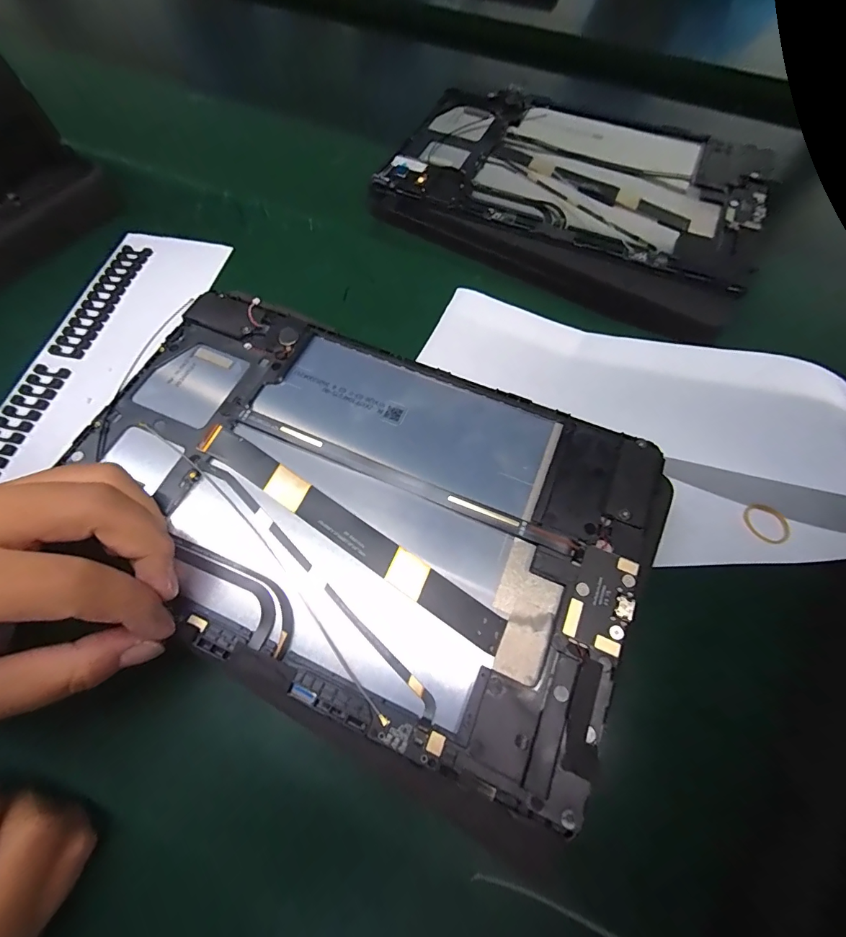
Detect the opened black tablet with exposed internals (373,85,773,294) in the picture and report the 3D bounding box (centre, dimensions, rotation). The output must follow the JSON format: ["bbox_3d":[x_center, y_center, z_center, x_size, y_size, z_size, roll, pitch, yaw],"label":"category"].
[{"bbox_3d":[0.106,-0.204,0.290,0.234,0.024,0.147,23,70,11],"label":"opened black tablet with exposed internals"}]

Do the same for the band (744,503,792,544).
[{"bbox_3d":[0.160,0.025,0.194,0.019,0.005,0.016,40,74,16],"label":"band"}]

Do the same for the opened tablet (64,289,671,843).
[{"bbox_3d":[-0.031,0.010,0.176,0.237,0.013,0.144,24,66,8],"label":"opened tablet"}]

